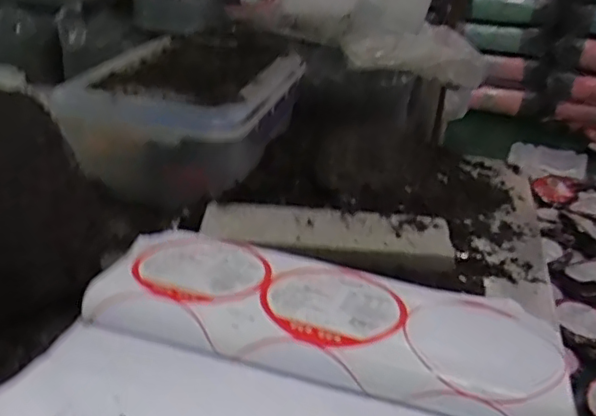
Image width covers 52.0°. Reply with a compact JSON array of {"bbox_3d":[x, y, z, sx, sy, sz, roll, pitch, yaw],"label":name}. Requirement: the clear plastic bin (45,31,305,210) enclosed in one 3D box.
[{"bbox_3d":[-0.159,-0.180,1.000,0.279,0.122,0.437,13,31,12],"label":"clear plastic bin"}]

